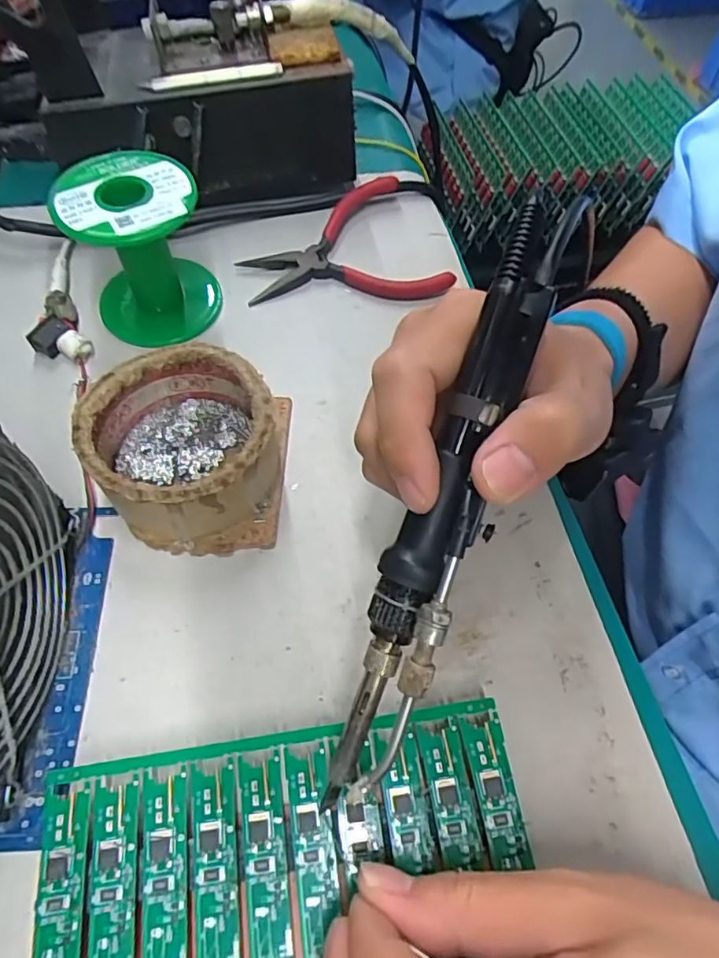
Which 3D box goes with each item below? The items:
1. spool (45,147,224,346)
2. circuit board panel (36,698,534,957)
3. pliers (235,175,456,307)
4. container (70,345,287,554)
[{"bbox_3d":[-0.116,-0.122,0.306,0.065,0.074,0.065,1,60,-2],"label":"spool"},{"bbox_3d":[-0.021,0.148,0.185,0.161,0.005,0.119,-7,61,-6],"label":"circuit board panel"},{"bbox_3d":[-0.014,-0.141,0.350,0.117,0.022,0.090,-17,62,-12],"label":"pliers"},{"bbox_3d":[-0.079,-0.015,0.263,0.086,0.045,0.086,-3,61,-4],"label":"container"}]

